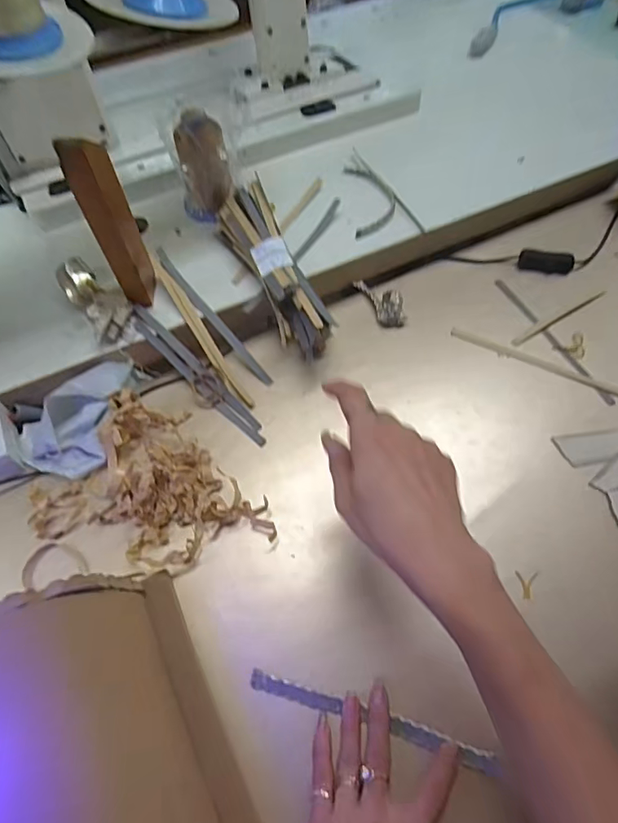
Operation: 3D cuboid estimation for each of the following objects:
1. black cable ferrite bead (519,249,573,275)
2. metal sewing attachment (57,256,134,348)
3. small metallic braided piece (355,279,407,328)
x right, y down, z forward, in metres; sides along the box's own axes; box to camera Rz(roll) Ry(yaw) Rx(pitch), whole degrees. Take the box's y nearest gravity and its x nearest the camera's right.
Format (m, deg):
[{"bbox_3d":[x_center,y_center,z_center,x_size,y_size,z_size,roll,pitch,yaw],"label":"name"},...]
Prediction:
[{"bbox_3d":[0.284,-0.180,0.581,0.060,0.019,0.017,13,62,8],"label":"black cable ferrite bead"},{"bbox_3d":[-0.225,-0.121,0.520,0.050,0.030,0.108,-36,67,-17],"label":"metal sewing attachment"},{"bbox_3d":[0.084,-0.131,0.557,0.029,0.024,0.077,-21,63,-10],"label":"small metallic braided piece"}]

